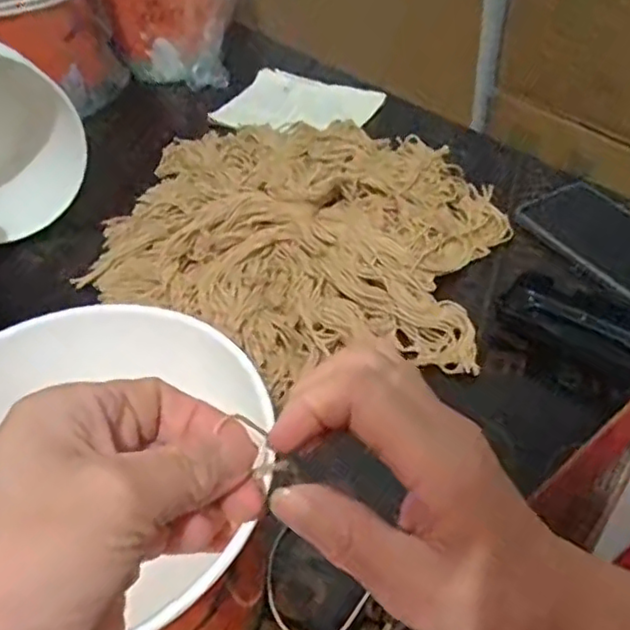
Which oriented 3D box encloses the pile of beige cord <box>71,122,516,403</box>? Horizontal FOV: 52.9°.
[{"bbox_3d":[-0.021,-0.075,0.526,0.353,0.057,0.294,20,50,23],"label":"pile of beige cord"}]

